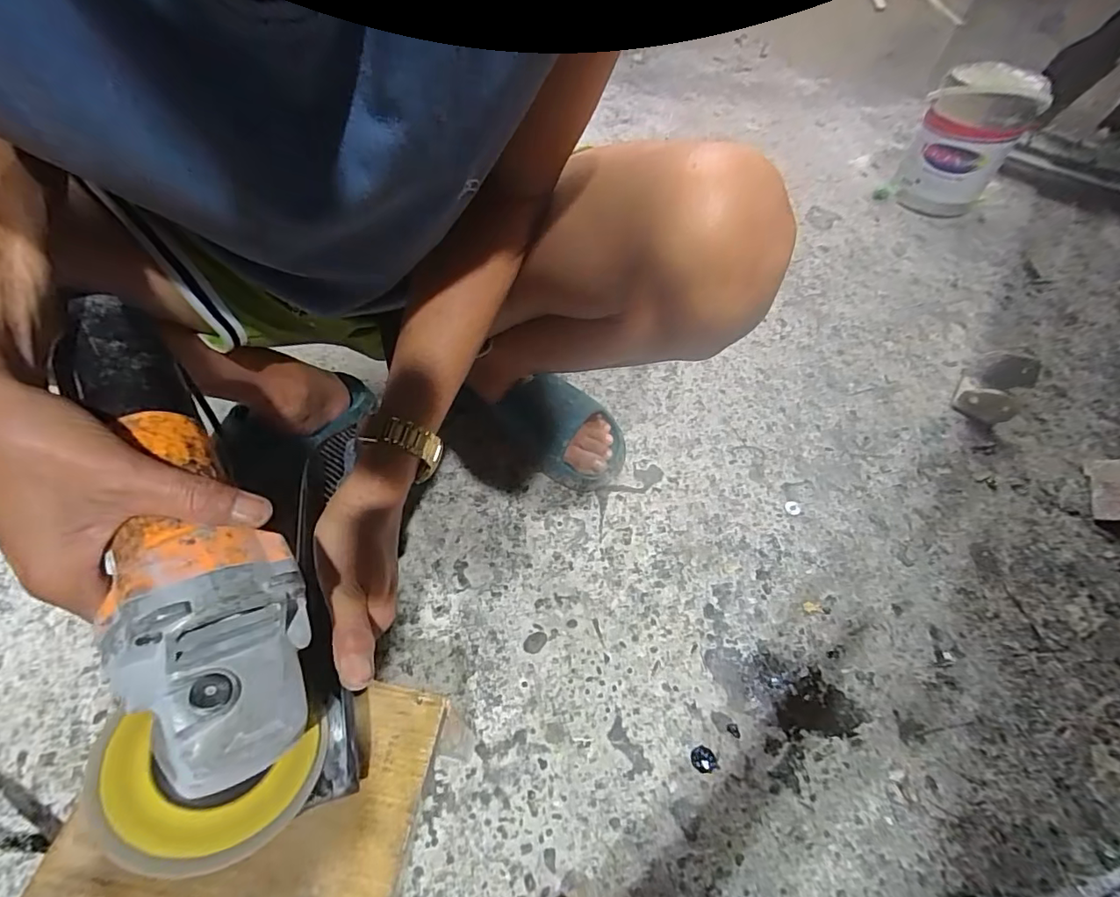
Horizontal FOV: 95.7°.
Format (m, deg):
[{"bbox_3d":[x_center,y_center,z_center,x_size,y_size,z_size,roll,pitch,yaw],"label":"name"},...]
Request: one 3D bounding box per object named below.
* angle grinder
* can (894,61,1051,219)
[{"bbox_3d":[-0.190,0.041,0.248,0.103,0.096,0.291,-20,75,-17],"label":"angle grinder"},{"bbox_3d":[0.848,-0.645,1.074,0.189,0.246,0.189,33,60,17],"label":"can"}]

